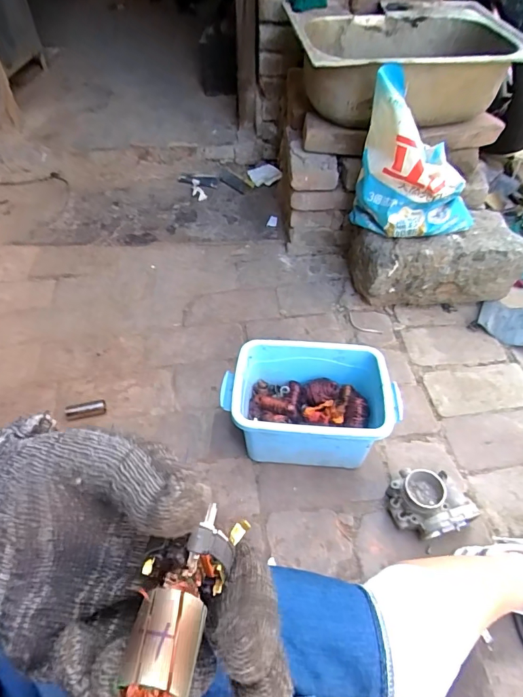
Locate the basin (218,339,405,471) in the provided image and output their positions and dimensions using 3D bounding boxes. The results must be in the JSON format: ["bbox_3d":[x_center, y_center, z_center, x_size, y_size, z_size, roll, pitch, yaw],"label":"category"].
[{"bbox_3d":[0.086,0.097,0.750,0.309,0.124,0.194,3,50,2],"label":"basin"}]

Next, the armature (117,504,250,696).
[{"bbox_3d":[-0.029,0.089,0.141,0.026,0.022,0.065,11,37,9],"label":"armature"}]

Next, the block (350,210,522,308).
[{"bbox_3d":[0.413,-0.207,0.996,0.350,0.172,0.165,-6,51,-5],"label":"block"}]

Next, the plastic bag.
[{"bbox_3d":[0.321,-0.353,0.824,0.252,0.263,0.130,15,52,11],"label":"plastic bag"}]

